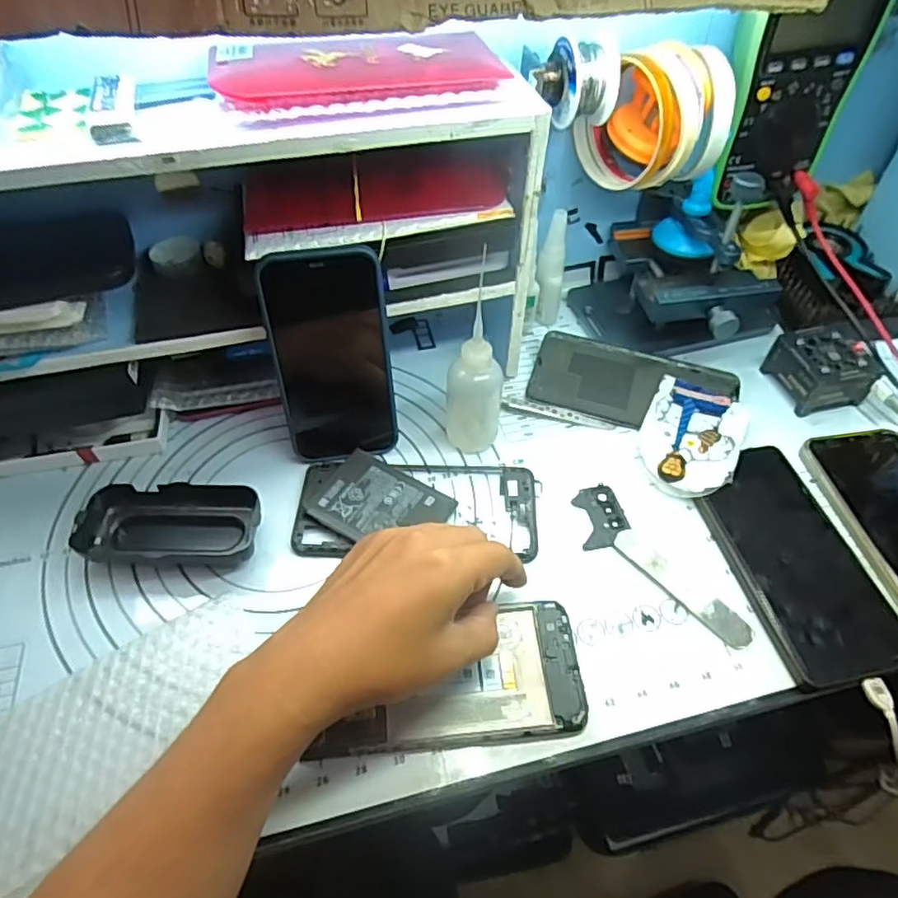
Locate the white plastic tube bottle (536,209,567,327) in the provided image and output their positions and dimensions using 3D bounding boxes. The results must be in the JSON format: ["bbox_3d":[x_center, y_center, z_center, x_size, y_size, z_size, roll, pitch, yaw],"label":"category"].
[{"bbox_3d":[0.083,-0.144,0.506,0.021,0.099,0.019,6,50,4],"label":"white plastic tube bottle"}]

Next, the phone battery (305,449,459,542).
[{"bbox_3d":[-0.046,0.038,0.412,0.084,0.005,0.061,27,56,17],"label":"phone battery"}]

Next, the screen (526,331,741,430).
[{"bbox_3d":[0.143,-0.050,0.479,0.154,0.012,0.074,14,51,11],"label":"screen"}]

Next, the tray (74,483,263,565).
[{"bbox_3d":[-0.177,0.047,0.397,0.110,0.027,0.046,1,50,0],"label":"tray"}]

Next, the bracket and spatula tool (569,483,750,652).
[{"bbox_3d":[0.128,0.076,0.392,0.041,0.008,0.132,-28,56,-22],"label":"bracket and spatula tool"}]

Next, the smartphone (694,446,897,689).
[{"bbox_3d":[0.217,0.066,0.386,0.080,0.014,0.149,-10,51,-9],"label":"smartphone"}]

